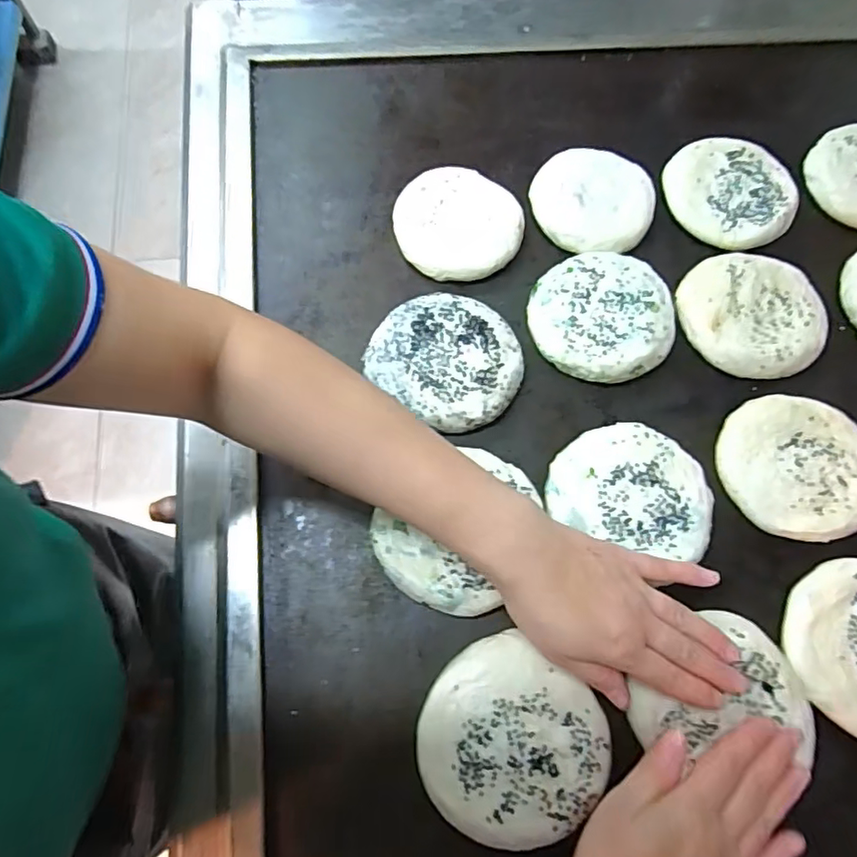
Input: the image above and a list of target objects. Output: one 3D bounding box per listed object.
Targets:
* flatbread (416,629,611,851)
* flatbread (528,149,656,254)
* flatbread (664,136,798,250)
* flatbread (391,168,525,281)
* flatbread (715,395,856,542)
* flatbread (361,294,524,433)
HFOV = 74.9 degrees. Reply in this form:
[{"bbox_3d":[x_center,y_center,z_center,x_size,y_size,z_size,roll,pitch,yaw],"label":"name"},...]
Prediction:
[{"bbox_3d":[0.053,0.207,0.368,0.116,0.020,0.111,35,73,9],"label":"flatbread"},{"bbox_3d":[0.151,-0.208,0.513,0.110,0.022,0.106,1,71,-2],"label":"flatbread"},{"bbox_3d":[0.284,-0.221,0.524,0.109,0.016,0.113,1,71,-2],"label":"flatbread"},{"bbox_3d":[0.027,-0.181,0.502,0.108,0.027,0.107,1,71,-2],"label":"flatbread"},{"bbox_3d":[0.290,0.030,0.442,0.116,0.022,0.110,1,71,-2],"label":"flatbread"},{"bbox_3d":[0.016,-0.055,0.458,0.117,0.026,0.109,1,71,-2],"label":"flatbread"}]

